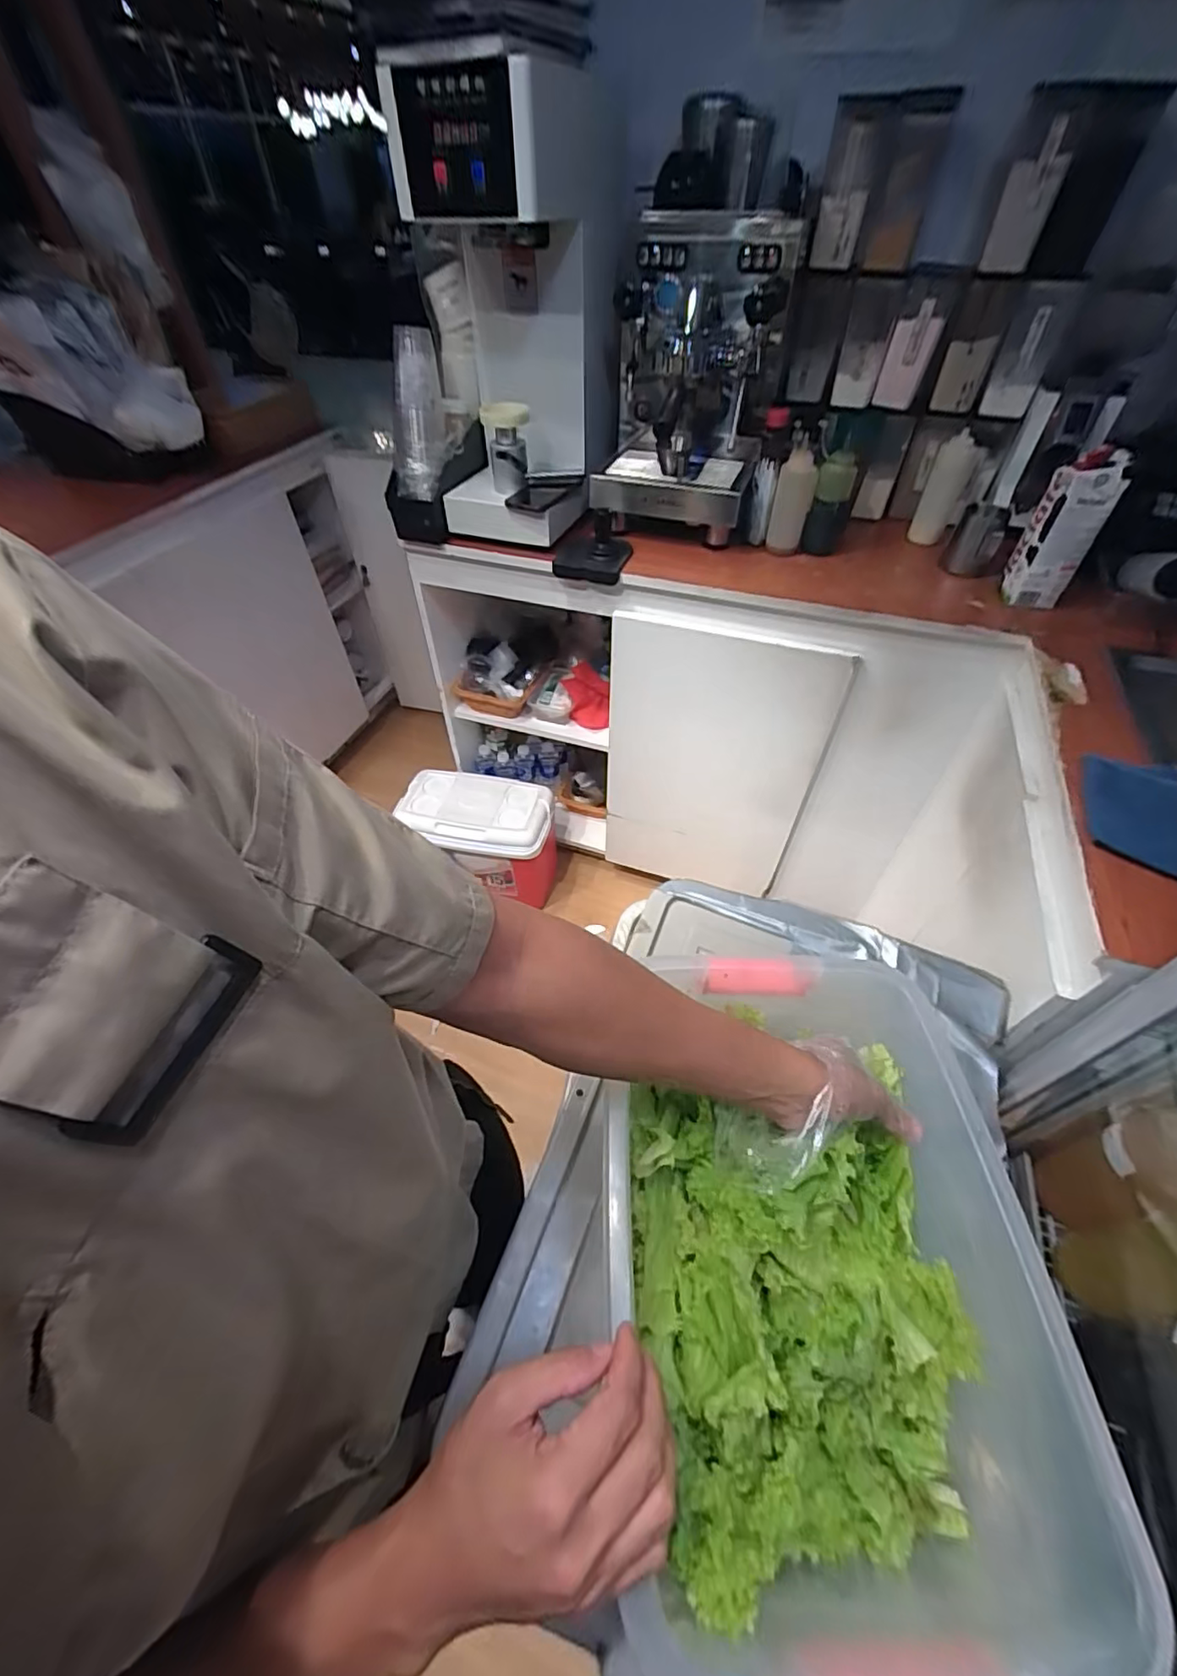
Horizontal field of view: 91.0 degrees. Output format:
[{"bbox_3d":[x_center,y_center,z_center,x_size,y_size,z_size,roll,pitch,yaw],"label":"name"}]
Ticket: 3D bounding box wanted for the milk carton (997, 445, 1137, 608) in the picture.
[{"bbox_3d":[0.707,-0.454,0.873,0.092,0.213,0.055,29,55,24],"label":"milk carton"}]

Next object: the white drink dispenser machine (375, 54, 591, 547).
[{"bbox_3d":[-0.115,-0.827,0.976,0.261,0.580,0.315,13,45,12],"label":"white drink dispenser machine"}]

